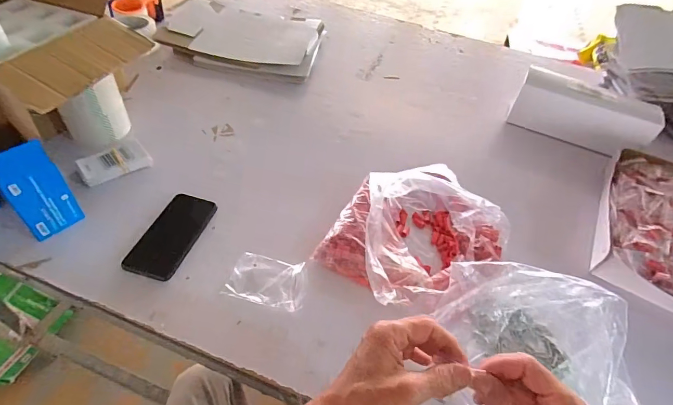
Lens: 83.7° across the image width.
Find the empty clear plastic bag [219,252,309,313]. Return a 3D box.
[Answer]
[{"bbox_3d":[-0.097,0.112,0.542,0.112,0.019,0.072,13,47,5],"label":"empty clear plastic bag"}]

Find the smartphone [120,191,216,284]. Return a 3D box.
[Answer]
[{"bbox_3d":[-0.257,0.049,0.590,0.081,0.008,0.155,14,47,6],"label":"smartphone"}]

